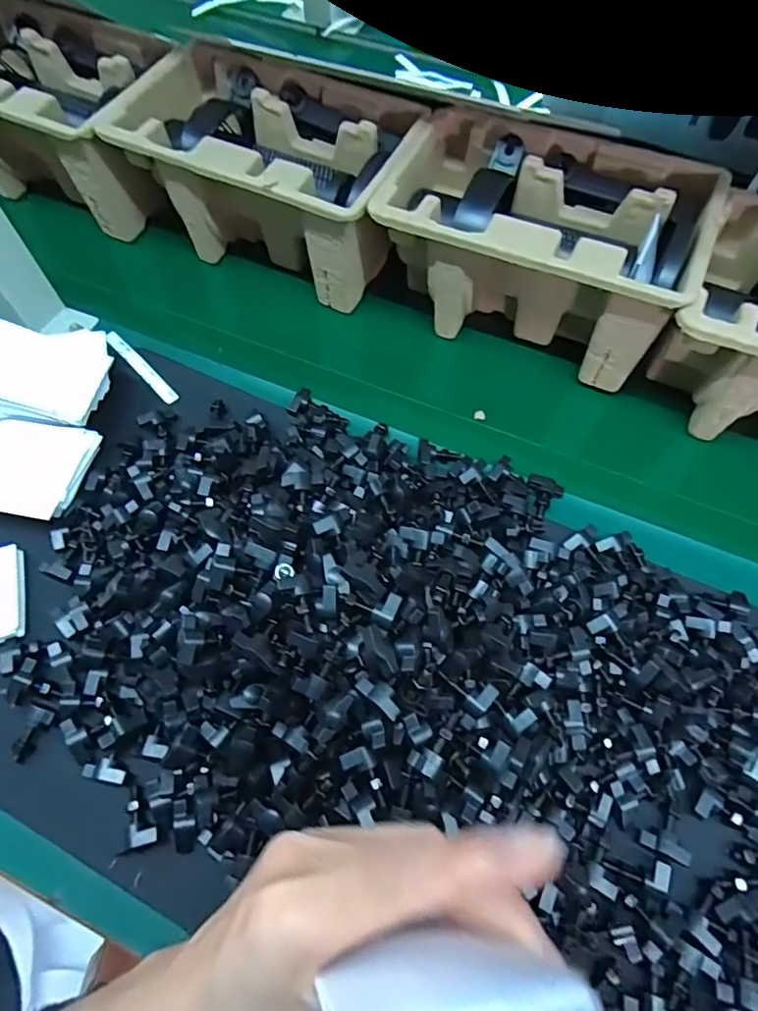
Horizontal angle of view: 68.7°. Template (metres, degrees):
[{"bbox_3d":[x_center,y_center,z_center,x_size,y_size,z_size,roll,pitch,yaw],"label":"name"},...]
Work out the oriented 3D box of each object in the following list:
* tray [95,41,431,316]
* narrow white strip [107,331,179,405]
[{"bbox_3d":[-0.092,-0.278,0.479,0.223,0.113,0.148,22,67,10],"label":"tray"},{"bbox_3d":[-0.190,-0.111,0.442,0.089,0.004,0.017,43,35,14],"label":"narrow white strip"}]

